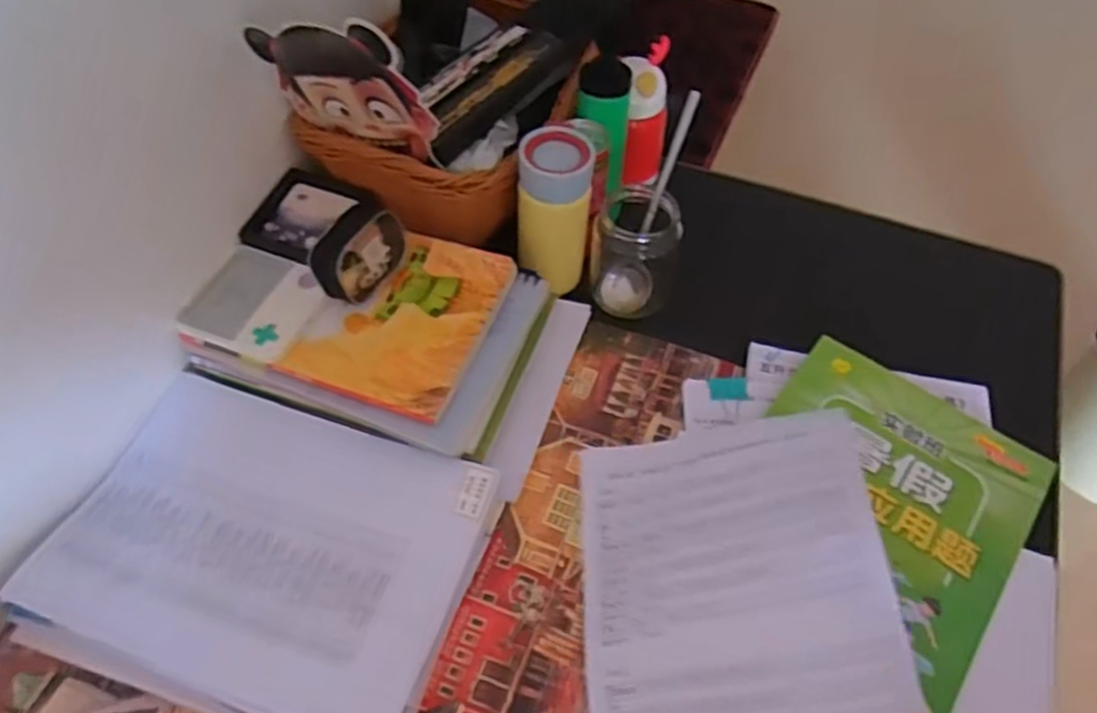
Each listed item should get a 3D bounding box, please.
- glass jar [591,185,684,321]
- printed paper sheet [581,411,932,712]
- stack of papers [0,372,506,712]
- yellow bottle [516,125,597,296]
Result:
[{"bbox_3d":[0.083,-0.099,0.709,0.076,0.110,0.079,0,55,0],"label":"glass jar"},{"bbox_3d":[0.125,0.170,0.510,0.206,0.024,0.284,-18,48,22],"label":"printed paper sheet"},{"bbox_3d":[-0.213,0.148,0.576,0.300,0.034,0.226,15,57,10],"label":"stack of papers"},{"bbox_3d":[0.005,-0.131,0.694,0.066,0.146,0.069,6,55,4],"label":"yellow bottle"}]

